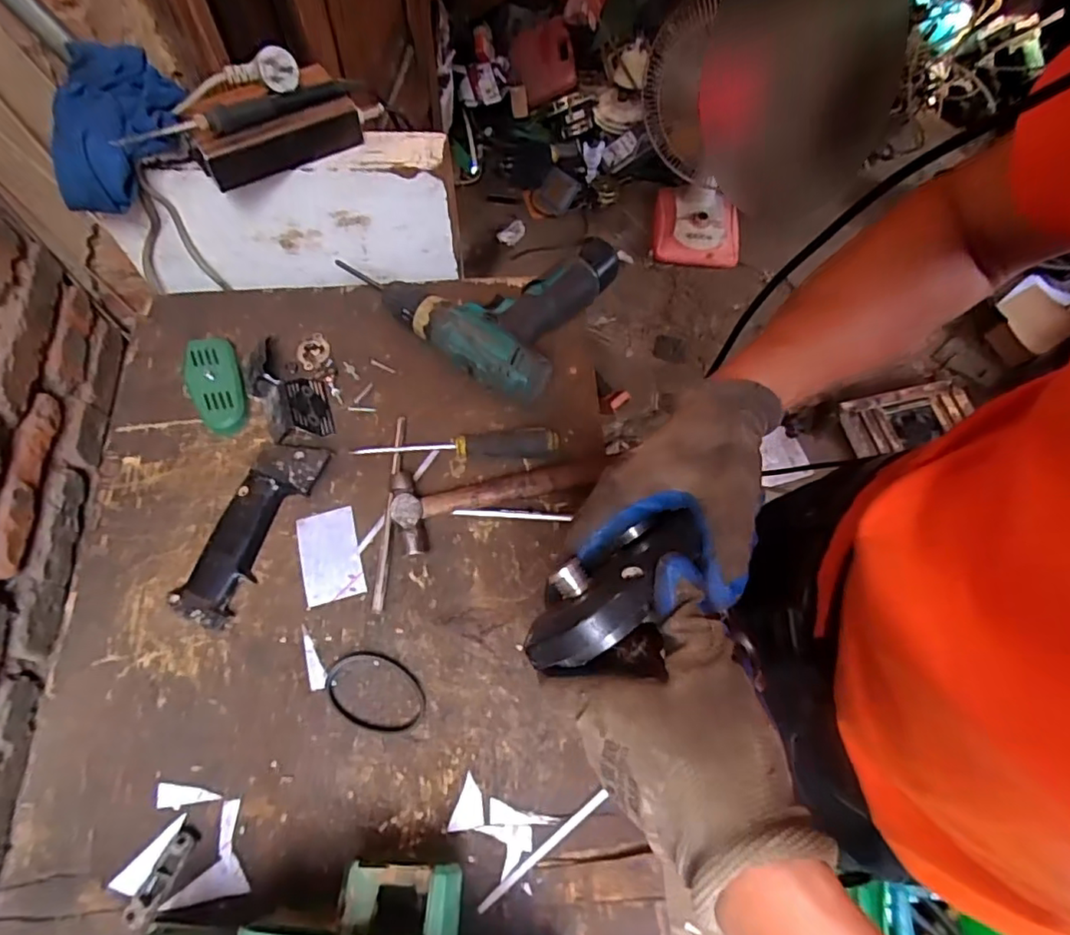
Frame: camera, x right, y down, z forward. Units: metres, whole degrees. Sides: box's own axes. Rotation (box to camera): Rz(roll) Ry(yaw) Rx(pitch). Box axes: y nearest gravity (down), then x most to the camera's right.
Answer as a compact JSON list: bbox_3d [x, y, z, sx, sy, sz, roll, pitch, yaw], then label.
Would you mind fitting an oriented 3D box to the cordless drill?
[{"bbox_3d":[-0.057,-0.190,0.619,0.235,0.057,0.195,29,69,10],"label":"cordless drill"}]

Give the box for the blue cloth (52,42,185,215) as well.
[{"bbox_3d":[-0.385,-0.320,0.548,0.115,0.078,0.133,-8,65,-6],"label":"blue cloth"}]

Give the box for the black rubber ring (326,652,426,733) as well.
[{"bbox_3d":[-0.129,0.181,0.479,0.085,0.004,0.056,18,67,6],"label":"black rubber ring"}]

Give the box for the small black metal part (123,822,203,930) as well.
[{"bbox_3d":[-0.267,0.292,0.426,0.018,0.010,0.062,24,68,8],"label":"small black metal part"}]

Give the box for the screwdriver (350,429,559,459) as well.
[{"bbox_3d":[-0.073,-0.023,0.561,0.187,0.025,0.025,0,66,-2],"label":"screwdriver"}]

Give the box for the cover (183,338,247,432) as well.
[{"bbox_3d":[-0.313,-0.079,0.585,0.051,0.022,0.106,-20,69,-11],"label":"cover"}]

